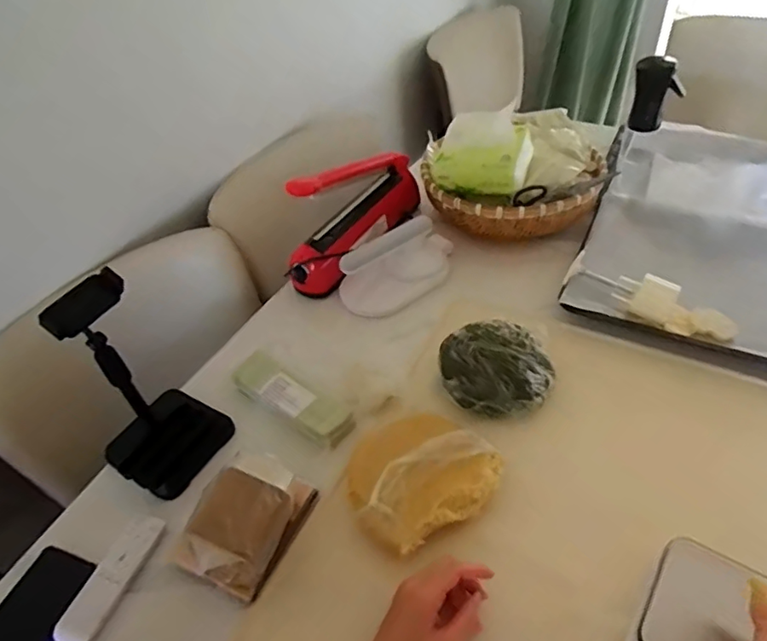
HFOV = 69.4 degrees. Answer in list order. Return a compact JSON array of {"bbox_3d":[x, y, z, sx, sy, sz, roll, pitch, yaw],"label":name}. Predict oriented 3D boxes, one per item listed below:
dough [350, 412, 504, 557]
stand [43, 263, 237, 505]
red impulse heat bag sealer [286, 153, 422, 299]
[{"bbox_3d":[0.040,0.164,0.611,0.161,0.040,0.141,-25,48,-16],"label":"dough"},{"bbox_3d":[-0.282,0.073,0.619,0.110,0.264,0.121,21,52,26],"label":"stand"},{"bbox_3d":[-0.040,-0.192,0.889,0.074,0.167,0.310,22,52,26],"label":"red impulse heat bag sealer"}]

